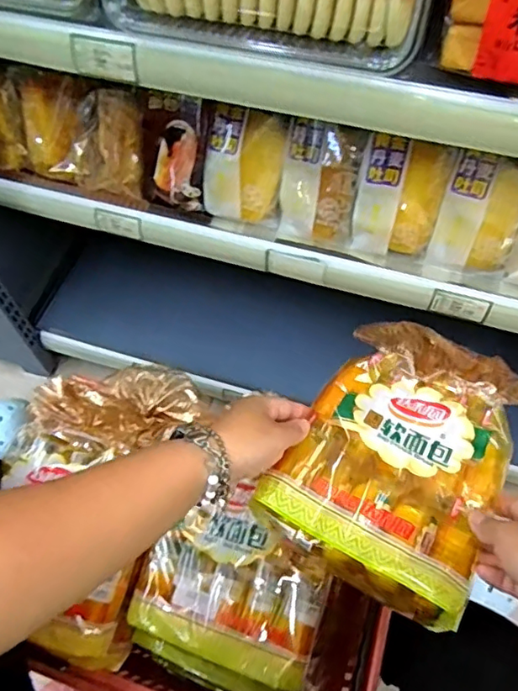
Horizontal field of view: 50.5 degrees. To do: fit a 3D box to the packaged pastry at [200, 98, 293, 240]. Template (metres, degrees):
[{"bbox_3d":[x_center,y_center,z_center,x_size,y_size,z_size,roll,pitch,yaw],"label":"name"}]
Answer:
[{"bbox_3d":[-0.014,-0.196,0.624,0.086,0.138,0.050,9,35,4],"label":"packaged pastry"}]

